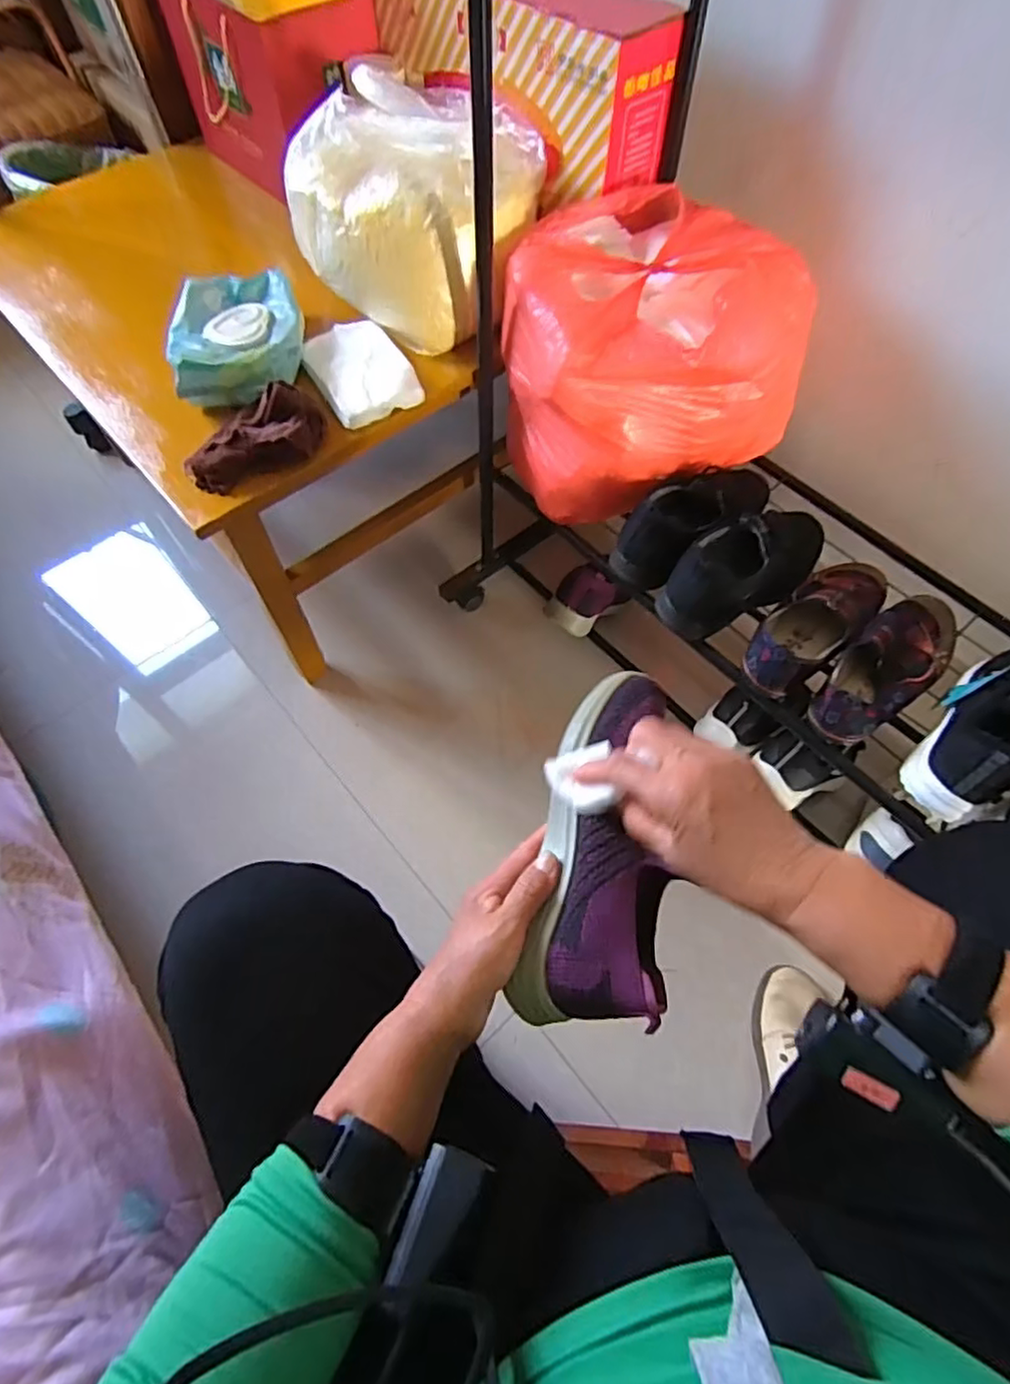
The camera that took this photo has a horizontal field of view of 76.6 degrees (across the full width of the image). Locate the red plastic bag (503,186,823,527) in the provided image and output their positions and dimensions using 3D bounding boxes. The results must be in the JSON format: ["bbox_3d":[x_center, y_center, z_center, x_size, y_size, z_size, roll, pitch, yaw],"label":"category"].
[{"bbox_3d":[0.163,-0.399,0.763,0.309,0.229,0.271,-21,64,-10],"label":"red plastic bag"}]

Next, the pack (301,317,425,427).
[{"bbox_3d":[-0.173,-0.381,0.757,0.105,0.021,0.156,-26,65,-13],"label":"pack"}]

